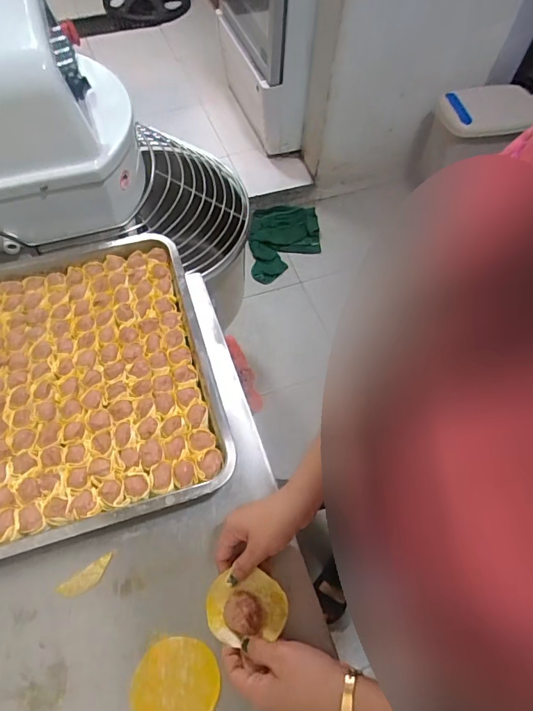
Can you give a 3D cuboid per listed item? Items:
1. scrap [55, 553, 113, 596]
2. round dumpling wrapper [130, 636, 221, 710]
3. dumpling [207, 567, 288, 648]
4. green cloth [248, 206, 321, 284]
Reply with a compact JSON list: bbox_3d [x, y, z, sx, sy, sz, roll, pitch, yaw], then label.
[{"bbox_3d":[-0.195,0.242,0.472,0.060,0.004,0.021,-32,67,-19],"label":"scrap"},{"bbox_3d":[-0.090,0.328,0.430,0.080,0.006,0.080,5,52,-6],"label":"round dumpling wrapper"},{"bbox_3d":[-0.019,0.254,0.439,0.080,0.024,0.061,3,60,-2],"label":"dumpling"},{"bbox_3d":[0.067,-0.459,1.758,0.307,0.093,0.353,-6,62,-5],"label":"green cloth"}]

